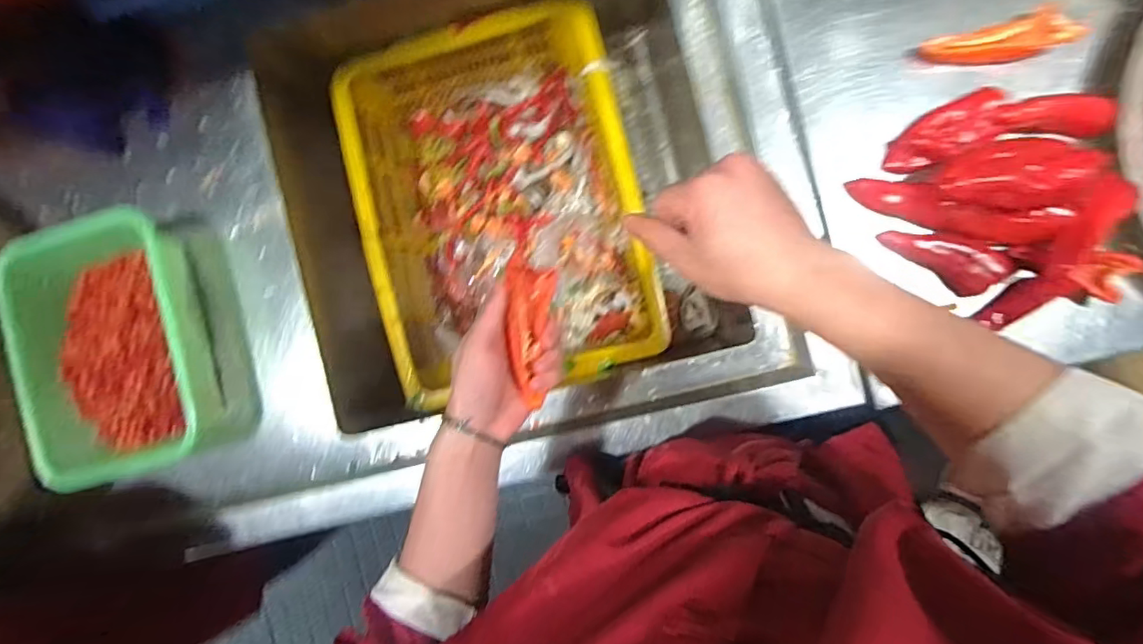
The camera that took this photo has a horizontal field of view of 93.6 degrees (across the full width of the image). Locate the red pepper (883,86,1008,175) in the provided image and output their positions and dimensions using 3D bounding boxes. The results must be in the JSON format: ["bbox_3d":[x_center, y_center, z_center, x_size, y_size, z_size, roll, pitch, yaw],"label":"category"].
[{"bbox_3d":[0.374,-0.191,0.534,0.118,0.024,0.049,-23,88,5],"label":"red pepper"}]

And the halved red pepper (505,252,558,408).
[{"bbox_3d":[-0.032,0.009,0.431,0.034,0.025,0.115,-1,86,6],"label":"halved red pepper"}]

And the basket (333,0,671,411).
[{"bbox_3d":[-0.096,-0.157,0.770,0.372,0.141,0.464,-10,89,6],"label":"basket"}]

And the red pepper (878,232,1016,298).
[{"bbox_3d":[0.373,-0.059,0.538,0.124,0.024,0.054,13,91,5],"label":"red pepper"}]

